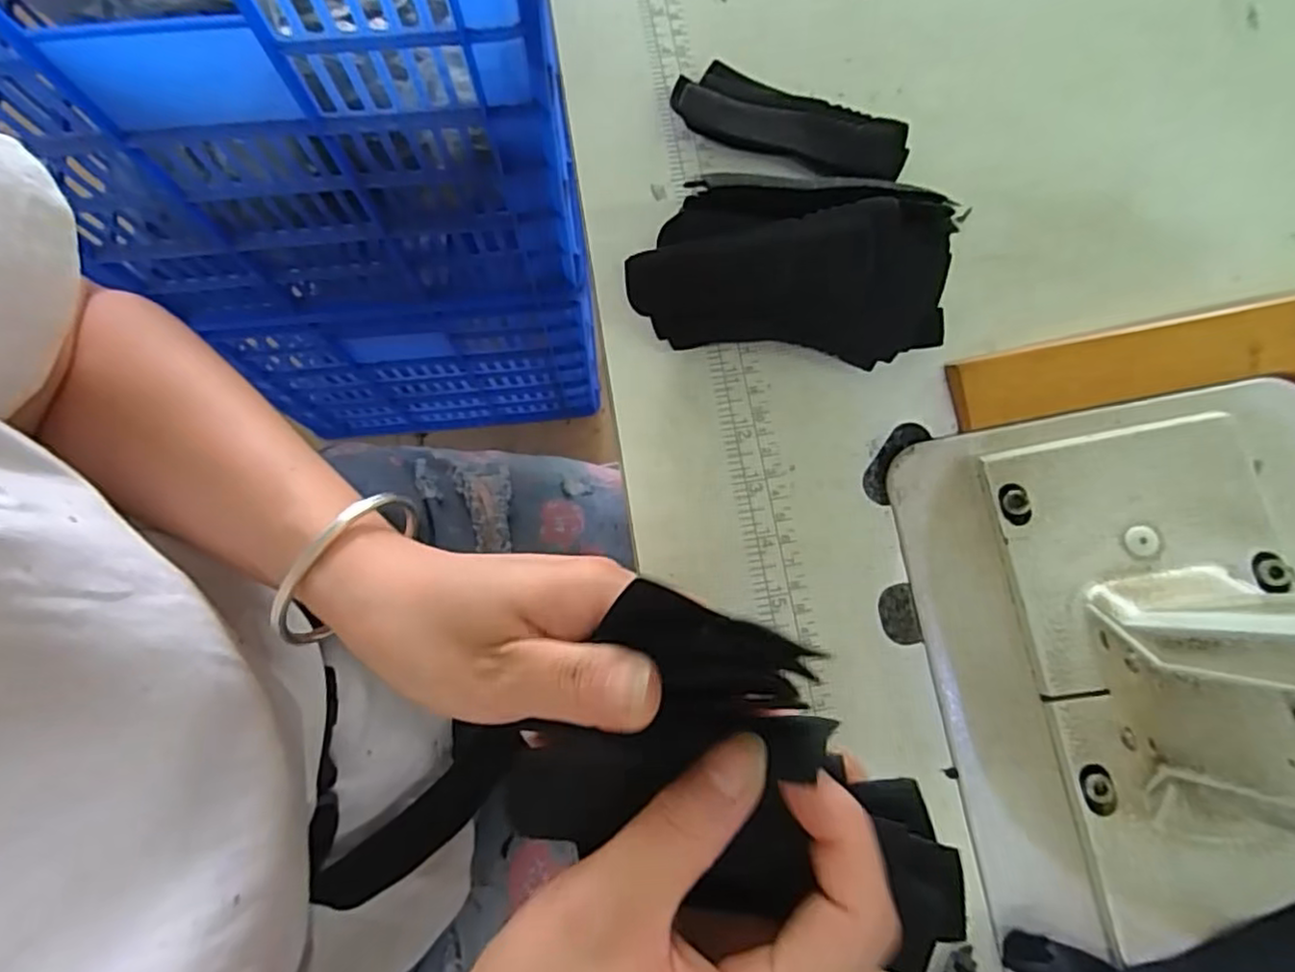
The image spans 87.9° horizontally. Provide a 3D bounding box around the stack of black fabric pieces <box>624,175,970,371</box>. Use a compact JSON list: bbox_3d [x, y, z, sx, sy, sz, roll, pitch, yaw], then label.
[{"bbox_3d":[0.060,-0.091,0.291,0.131,0.056,0.058,2,78,2],"label":"stack of black fabric pieces"}]

